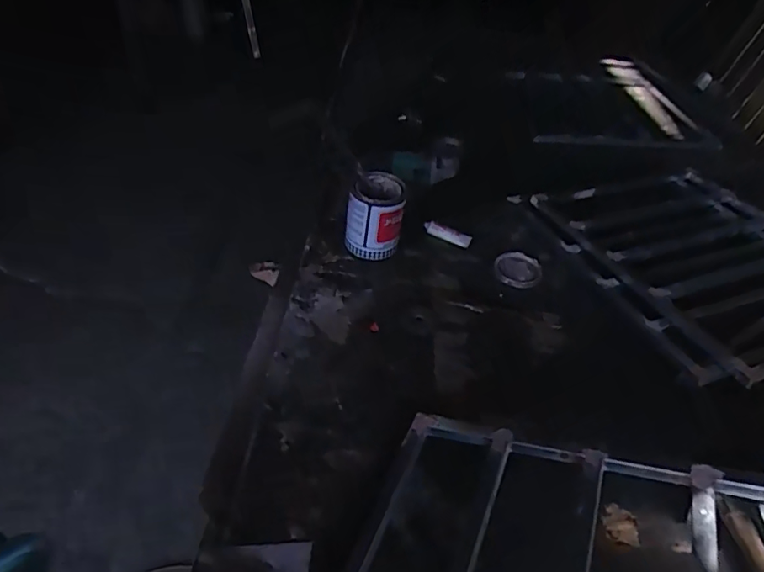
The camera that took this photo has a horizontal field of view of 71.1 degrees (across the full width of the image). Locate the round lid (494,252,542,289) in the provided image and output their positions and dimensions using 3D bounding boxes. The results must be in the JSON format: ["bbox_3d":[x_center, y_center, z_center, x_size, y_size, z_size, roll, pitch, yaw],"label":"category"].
[{"bbox_3d":[0.266,-0.039,1.042,0.093,0.011,0.105,10,39,5],"label":"round lid"}]

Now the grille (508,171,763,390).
[{"bbox_3d":[0.630,-0.056,1.072,0.505,0.063,0.570,-10,42,-19],"label":"grille"}]

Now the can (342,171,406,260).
[{"bbox_3d":[-0.014,-0.134,1.020,0.104,0.135,0.105,3,39,-3],"label":"can"}]

